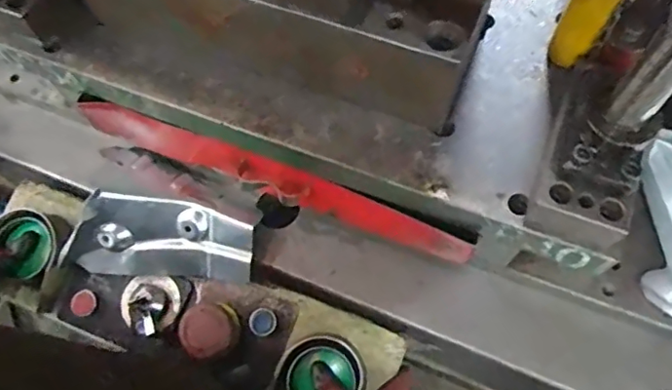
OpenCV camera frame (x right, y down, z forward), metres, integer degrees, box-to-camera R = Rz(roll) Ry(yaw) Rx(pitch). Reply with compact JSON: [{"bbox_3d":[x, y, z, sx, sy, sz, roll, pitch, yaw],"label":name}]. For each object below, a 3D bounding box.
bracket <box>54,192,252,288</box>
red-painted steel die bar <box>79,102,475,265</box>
[{"bbox_3d":[-0.192,0.052,0.613,0.201,0.024,0.098,10,111,1],"label":"bracket"},{"bbox_3d":[-0.072,-0.018,0.589,0.438,0.067,0.030,22,69,11],"label":"red-painted steel die bar"}]

